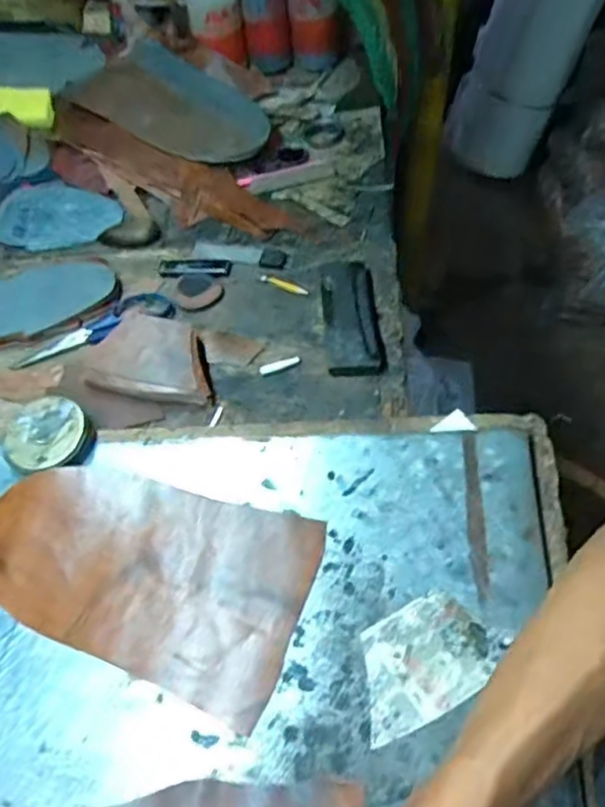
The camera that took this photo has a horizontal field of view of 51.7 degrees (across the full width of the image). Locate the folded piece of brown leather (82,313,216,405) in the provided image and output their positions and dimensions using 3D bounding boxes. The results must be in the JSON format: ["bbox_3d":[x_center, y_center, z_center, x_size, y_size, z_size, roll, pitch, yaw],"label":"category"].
[{"bbox_3d":[-0.150,-0.047,0.628,0.122,0.033,0.081,5,57,6],"label":"folded piece of brown leather"}]

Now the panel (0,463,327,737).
[{"bbox_3d":[-0.132,0.129,0.511,0.274,0.009,0.152,18,63,16],"label":"panel"}]

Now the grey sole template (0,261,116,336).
[{"bbox_3d":[-0.290,-0.125,0.703,0.150,0.008,0.098,-21,58,-7],"label":"grey sole template"}]

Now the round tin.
[{"bbox_3d":[-0.229,0.032,0.569,0.075,0.024,0.070,-1,57,2],"label":"round tin"}]

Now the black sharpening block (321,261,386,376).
[{"bbox_3d":[0.051,-0.093,0.654,0.054,0.016,0.152,-3,57,0],"label":"black sharpening block"}]

